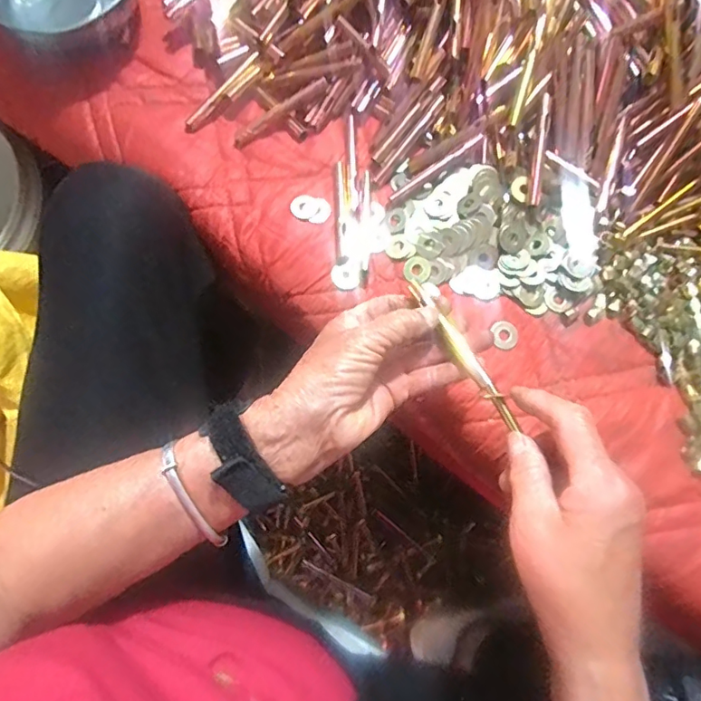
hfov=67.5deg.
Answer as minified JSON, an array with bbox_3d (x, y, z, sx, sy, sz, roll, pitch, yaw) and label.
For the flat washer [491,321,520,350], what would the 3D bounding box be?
[{"bbox_3d":[0.120,-0.012,0.405,0.021,0.004,0.023,0,77,0],"label":"flat washer"}]

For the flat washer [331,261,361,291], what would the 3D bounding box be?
[{"bbox_3d":[-0.003,-0.058,0.413,0.022,0.004,0.022,0,77,0],"label":"flat washer"}]

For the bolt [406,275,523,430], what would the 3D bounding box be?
[{"bbox_3d":[0.072,-0.001,0.341,0.011,0.008,0.120,-29,66,-6],"label":"bolt"}]

